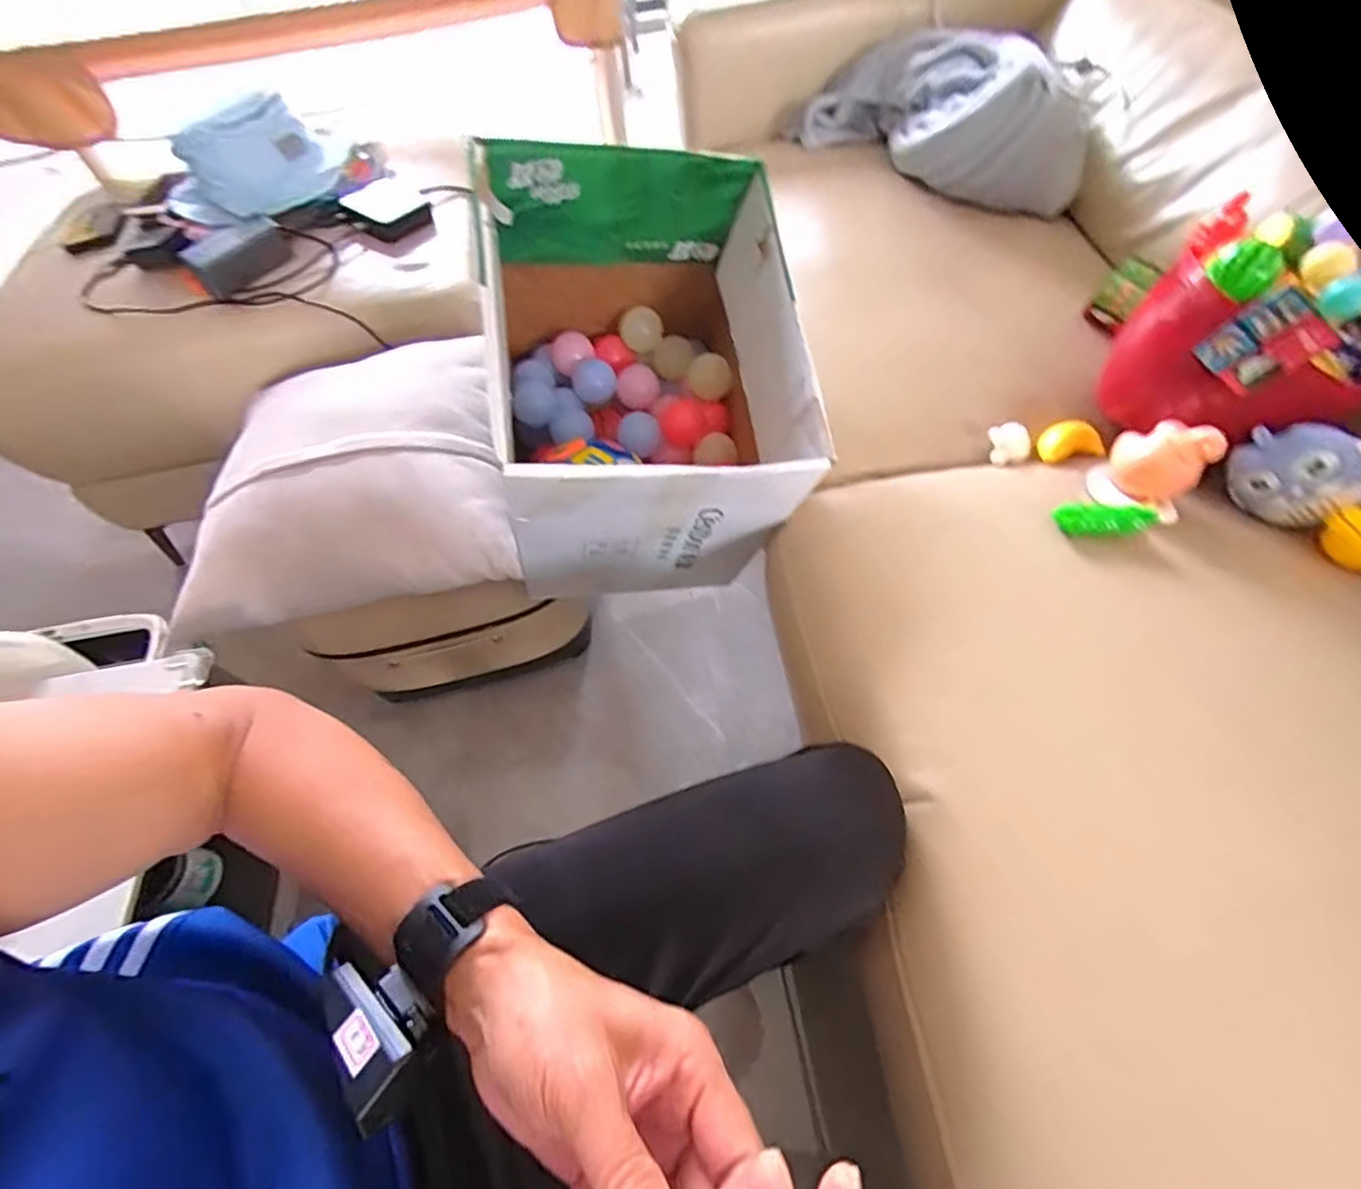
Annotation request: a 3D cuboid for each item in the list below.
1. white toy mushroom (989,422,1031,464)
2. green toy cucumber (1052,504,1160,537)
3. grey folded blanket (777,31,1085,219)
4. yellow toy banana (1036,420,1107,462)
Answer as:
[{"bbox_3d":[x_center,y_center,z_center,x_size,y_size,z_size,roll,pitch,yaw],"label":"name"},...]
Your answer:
[{"bbox_3d":[0.349,-0.160,0.655,0.038,0.025,0.034,-21,59,-8],"label":"white toy mushroom"},{"bbox_3d":[0.382,-0.064,0.553,0.088,0.018,0.031,1,58,5],"label":"green toy cucumber"},{"bbox_3d":[0.373,-0.712,0.911,0.444,0.124,0.226,24,63,18],"label":"grey folded blanket"},{"bbox_3d":[0.411,-0.163,0.658,0.067,0.028,0.040,-13,102,-8],"label":"yellow toy banana"}]

